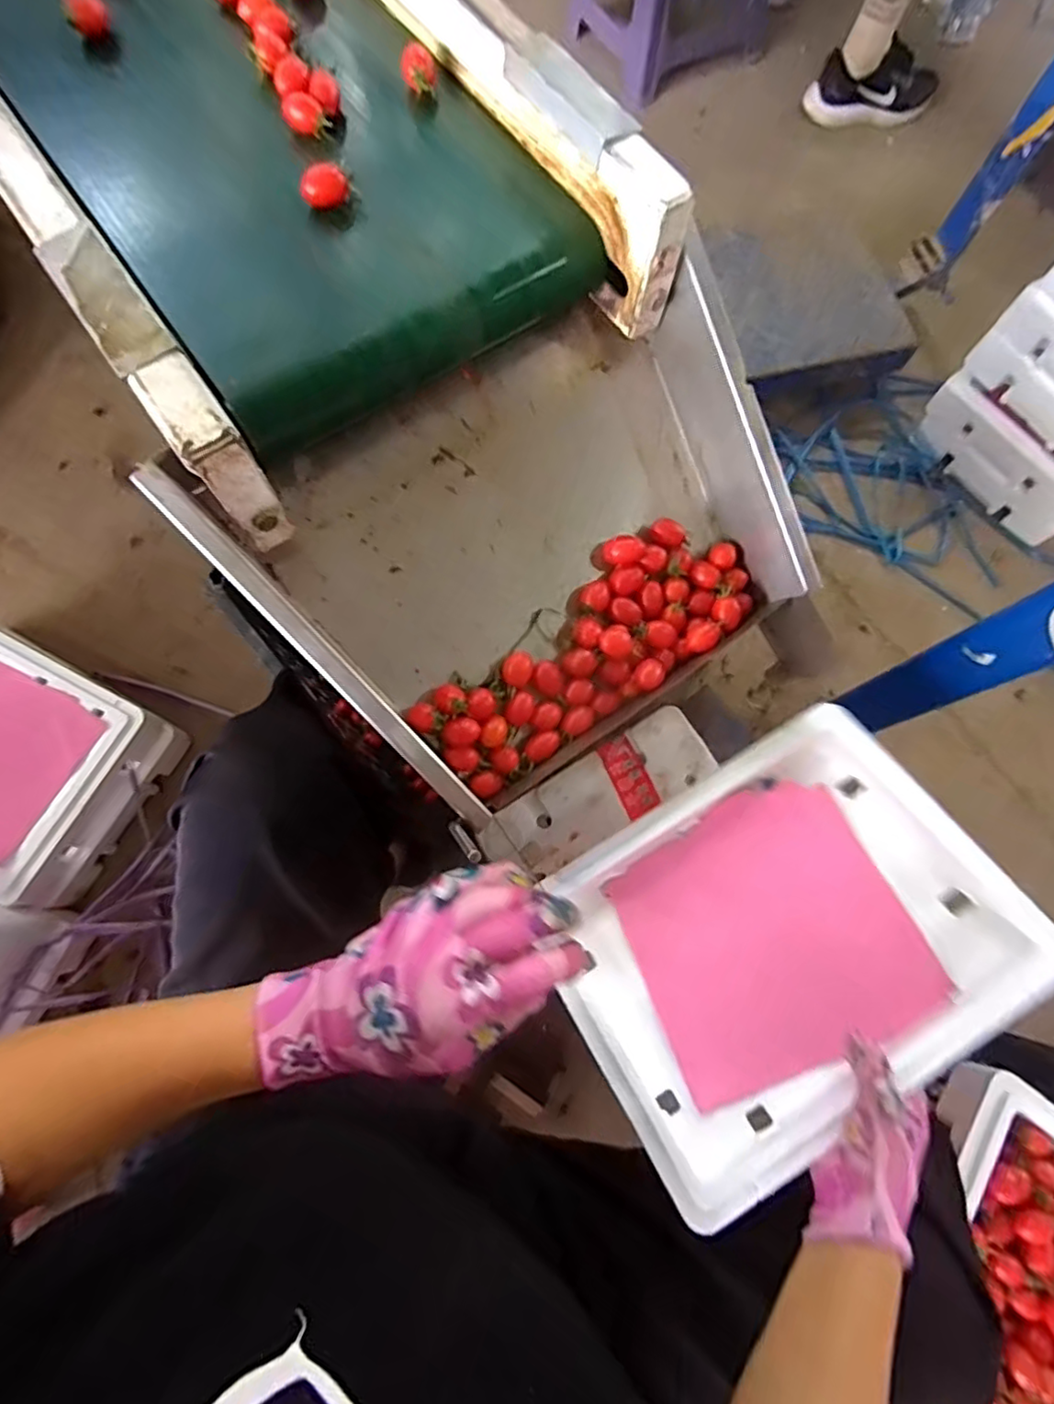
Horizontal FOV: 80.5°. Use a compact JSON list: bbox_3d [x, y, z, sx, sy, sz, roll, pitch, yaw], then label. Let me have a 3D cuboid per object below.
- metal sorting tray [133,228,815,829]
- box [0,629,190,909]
[{"bbox_3d":[0.010,-0.130,0.487,0.401,0.096,0.327,-34,96,-9],"label":"metal sorting tray"},{"bbox_3d":[-0.664,0.071,0.788,0.370,0.108,0.273,26,77,9],"label":"box"}]

